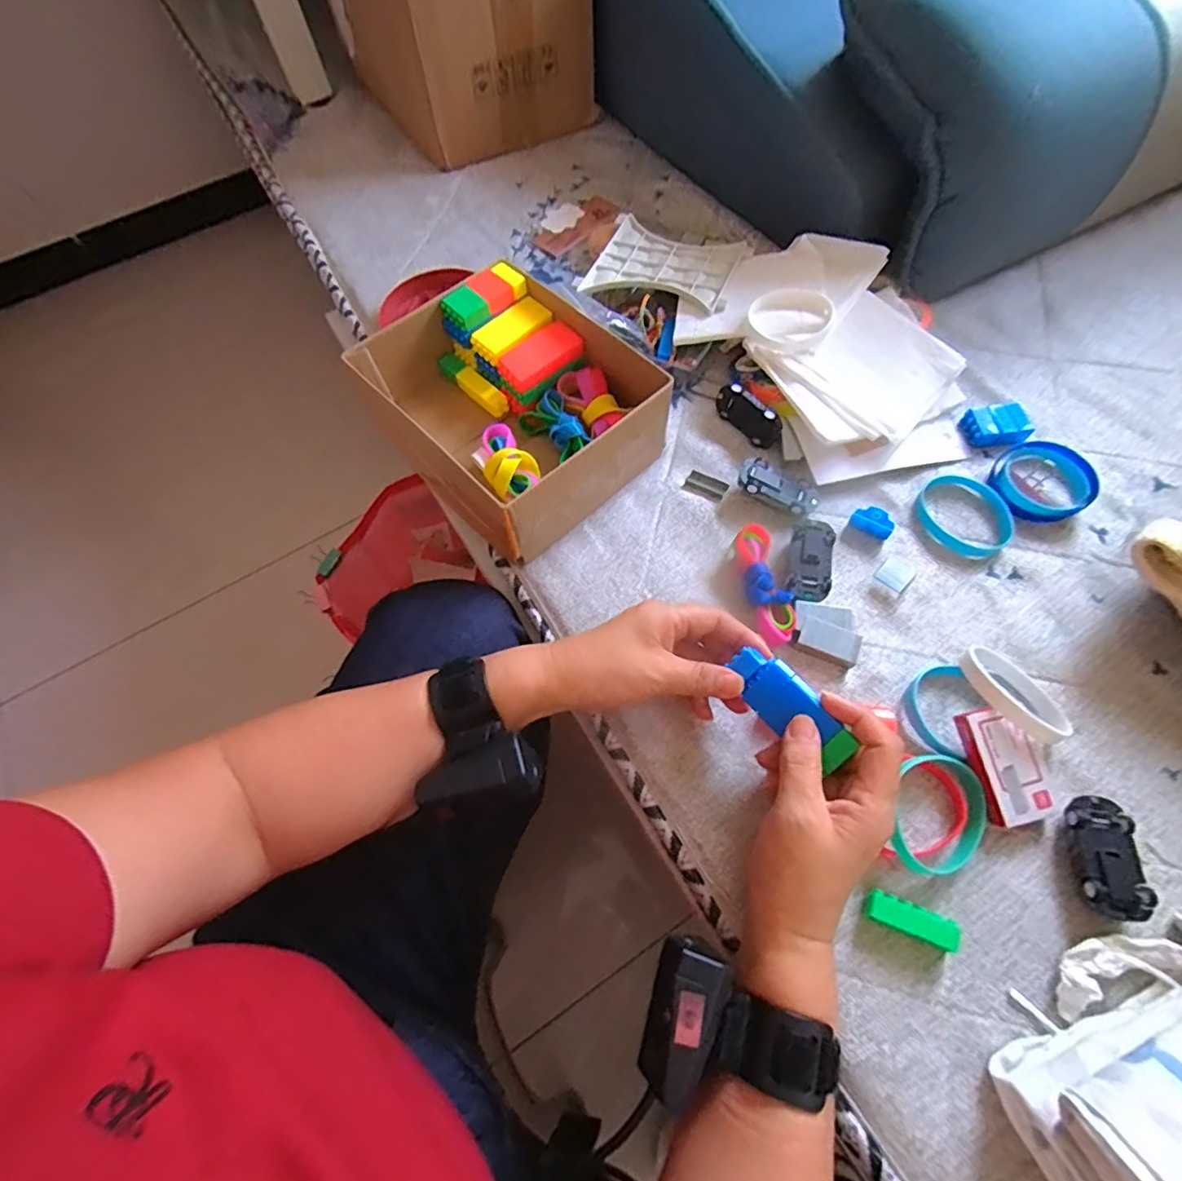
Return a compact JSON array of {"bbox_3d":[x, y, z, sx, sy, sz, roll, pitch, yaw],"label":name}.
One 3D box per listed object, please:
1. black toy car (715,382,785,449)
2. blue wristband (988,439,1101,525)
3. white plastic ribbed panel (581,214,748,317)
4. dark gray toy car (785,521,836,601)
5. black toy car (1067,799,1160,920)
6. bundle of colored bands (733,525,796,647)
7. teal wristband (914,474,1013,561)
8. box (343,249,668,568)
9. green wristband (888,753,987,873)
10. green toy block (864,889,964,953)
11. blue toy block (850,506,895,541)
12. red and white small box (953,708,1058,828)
[{"bbox_3d":[0.135,-0.153,0.503,0.020,0.033,0.064,-38,67,-14],"label":"black toy car"},{"bbox_3d":[0.356,-0.088,0.463,0.067,0.022,0.067,18,66,12],"label":"blue wristband"},{"bbox_3d":[0.072,-0.314,0.568,0.133,0.010,0.109,21,67,13],"label":"white plastic ribbed panel"},{"bbox_3d":[0.165,-0.021,0.442,0.030,0.020,0.064,14,65,10],"label":"dark gray toy car"},{"bbox_3d":[0.301,0.157,0.347,0.033,0.022,0.065,5,64,6],"label":"black toy car"},{"bbox_3d":[0.125,-0.002,0.433,0.030,0.026,0.091,-12,64,-2],"label":"bundle of colored bands"},{"bbox_3d":[0.288,-0.058,0.457,0.059,0.014,0.074,-17,64,-5],"label":"teal wristband"},{"bbox_3d":[-0.072,-0.162,0.493,0.172,0.077,0.235,-41,68,-16],"label":"box"},{"bbox_3d":[0.217,0.140,0.361,0.055,0.026,0.069,16,66,11],"label":"green wristband"},{"bbox_3d":[0.187,0.193,0.345,0.049,0.015,0.018,20,66,12],"label":"green toy block"},{"bbox_3d":[0.219,-0.053,0.457,0.031,0.020,0.014,39,72,20],"label":"blue toy block"},{"bbox_3d":[0.258,0.107,0.367,0.038,0.012,0.067,-11,78,-3],"label":"red and white small box"}]

